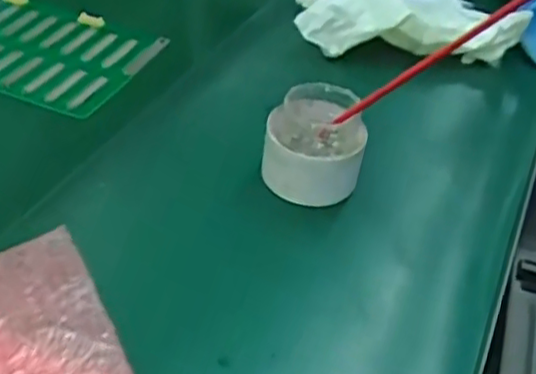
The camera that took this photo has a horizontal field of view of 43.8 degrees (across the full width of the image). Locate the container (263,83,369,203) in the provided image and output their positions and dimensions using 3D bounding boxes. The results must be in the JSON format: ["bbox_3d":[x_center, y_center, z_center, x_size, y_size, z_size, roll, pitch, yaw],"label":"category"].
[{"bbox_3d":[0.041,-0.041,0.567,0.080,0.070,0.088,2,41,-2],"label":"container"}]

